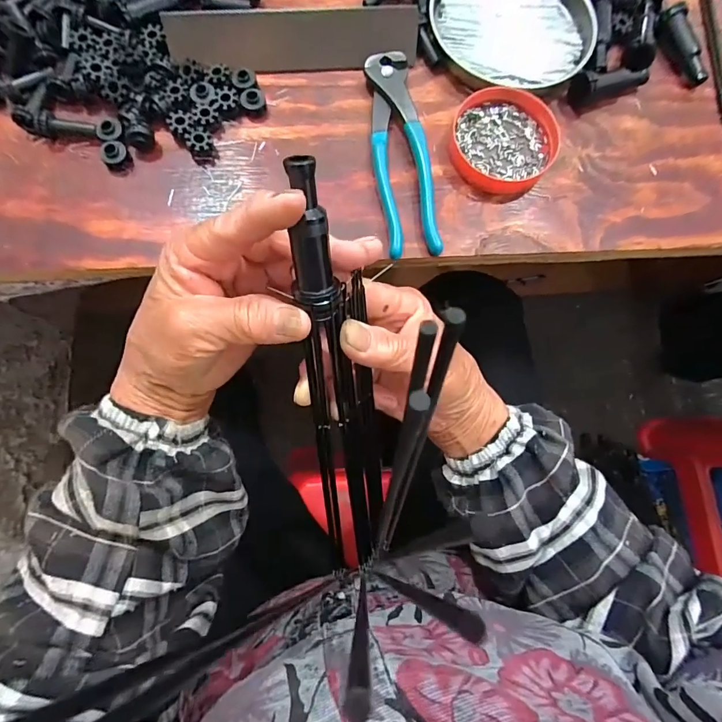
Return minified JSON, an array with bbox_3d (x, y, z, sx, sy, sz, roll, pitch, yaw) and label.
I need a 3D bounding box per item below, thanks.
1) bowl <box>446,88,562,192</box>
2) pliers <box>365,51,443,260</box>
[{"bbox_3d":[0.111,-0.168,0.319,0.079,0.023,0.075,0,75,-1],"label":"bowl"},{"bbox_3d":[0.030,-0.156,0.312,0.040,0.020,0.164,-5,75,-2],"label":"pliers"}]

